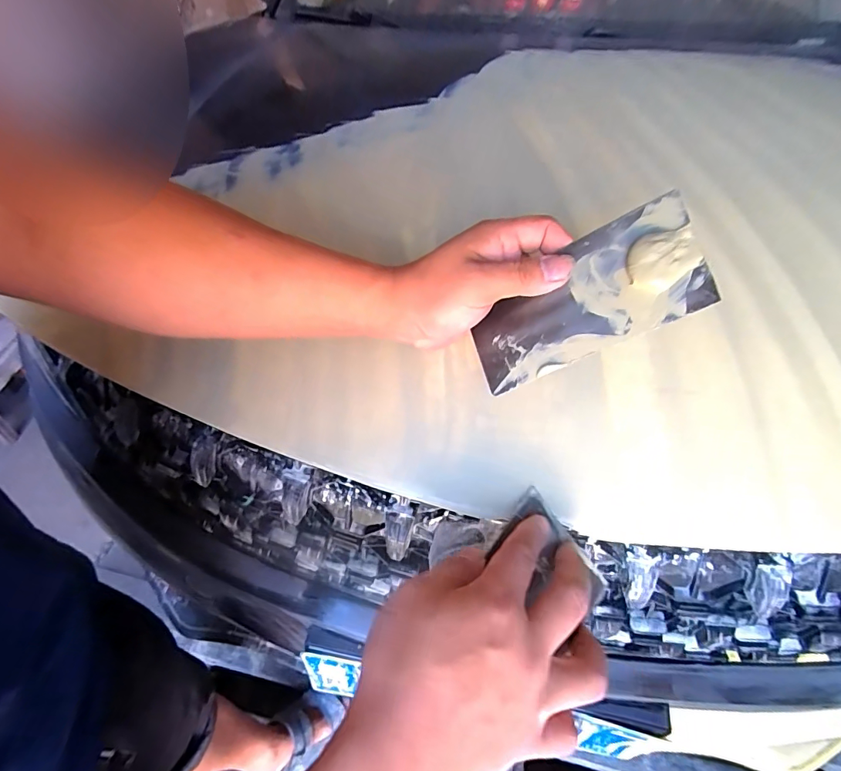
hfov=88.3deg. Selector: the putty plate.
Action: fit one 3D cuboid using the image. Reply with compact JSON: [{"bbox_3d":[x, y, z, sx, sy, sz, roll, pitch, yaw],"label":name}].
[{"bbox_3d":[0.093,-0.052,0.256,0.134,0.009,0.070,-26,62,21],"label":"putty plate"}]

